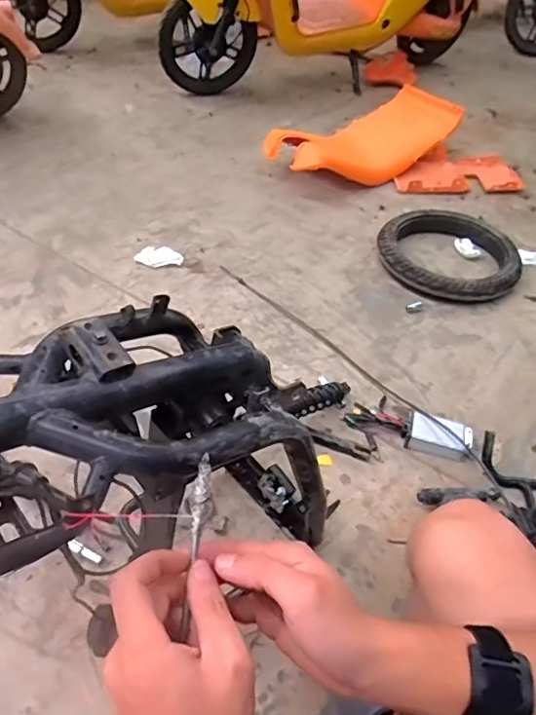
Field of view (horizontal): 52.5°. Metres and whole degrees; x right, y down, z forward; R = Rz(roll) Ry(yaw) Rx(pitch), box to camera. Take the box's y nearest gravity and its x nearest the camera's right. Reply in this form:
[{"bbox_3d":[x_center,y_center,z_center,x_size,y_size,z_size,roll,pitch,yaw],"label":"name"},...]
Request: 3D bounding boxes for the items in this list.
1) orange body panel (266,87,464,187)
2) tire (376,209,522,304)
[{"bbox_3d":[0.290,-0.664,1.627,0.568,0.141,0.257,-20,53,-21],"label":"orange body panel"},{"bbox_3d":[0.456,-0.270,1.380,0.350,0.072,0.290,18,50,11],"label":"tire"}]

